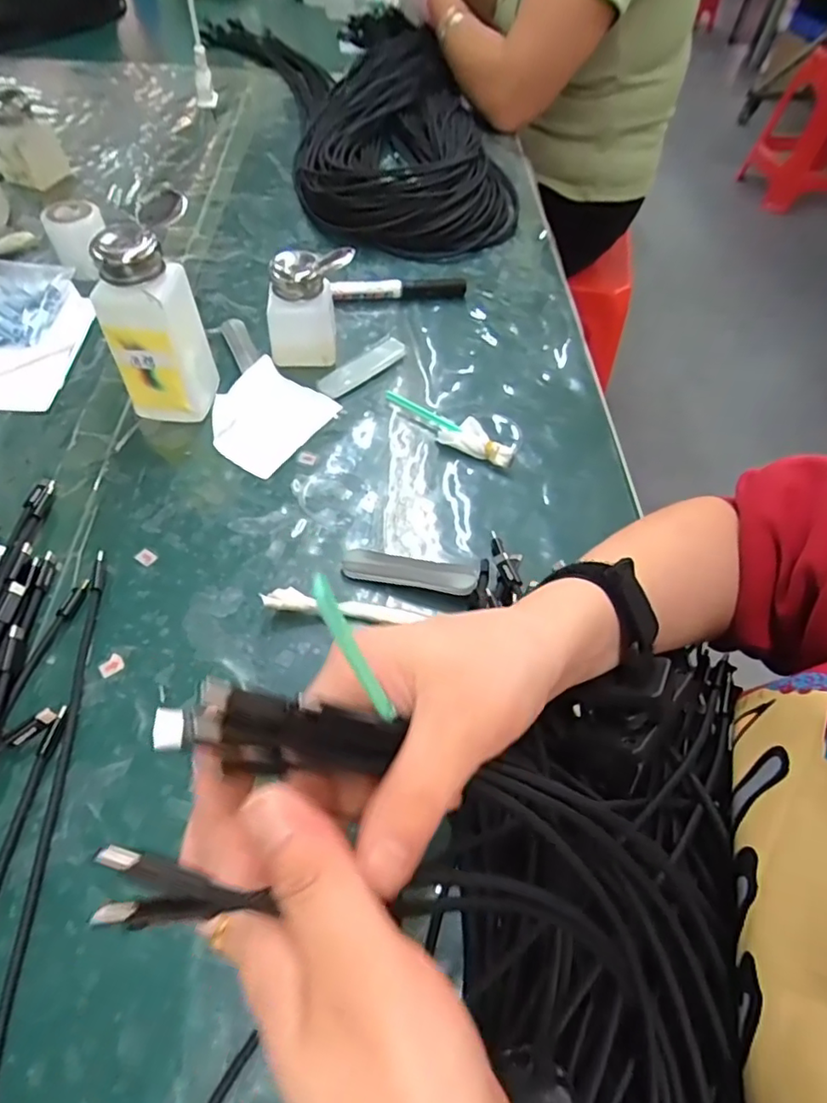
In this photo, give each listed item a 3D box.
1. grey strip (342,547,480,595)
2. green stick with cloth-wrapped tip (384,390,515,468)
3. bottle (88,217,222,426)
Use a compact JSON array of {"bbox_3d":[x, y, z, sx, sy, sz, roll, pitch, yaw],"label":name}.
[{"bbox_3d":[-0.003,0.012,0.360,0.085,0.005,0.020,8,56,11],"label":"grey strip"},{"bbox_3d":[0.025,-0.097,0.438,0.116,0.015,0.030,25,58,15],"label":"green stick with cloth-wrapped tip"},{"bbox_3d":[-0.177,-0.152,0.400,0.051,0.125,0.053,6,55,2],"label":"bottle"}]

